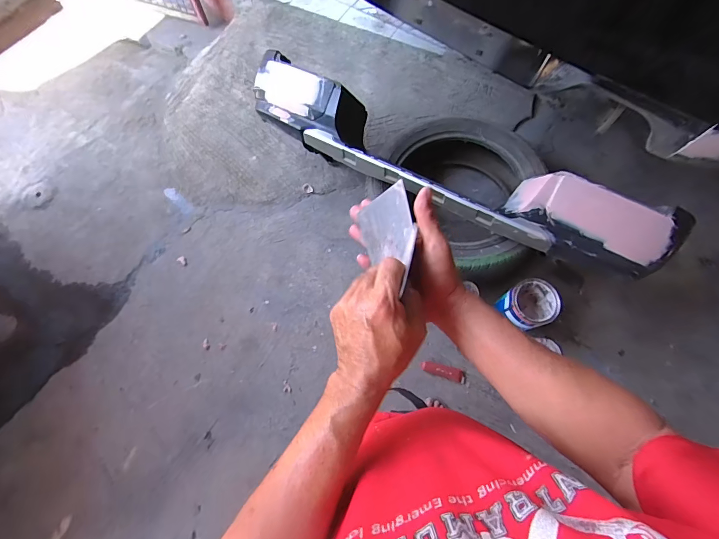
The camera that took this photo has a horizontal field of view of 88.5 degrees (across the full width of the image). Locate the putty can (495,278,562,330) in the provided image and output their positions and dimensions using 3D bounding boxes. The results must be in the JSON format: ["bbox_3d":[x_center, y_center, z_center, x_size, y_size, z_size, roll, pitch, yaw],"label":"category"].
[{"bbox_3d":[0.654,0.150,1.465,0.201,0.177,0.178,-23,74,-8],"label":"putty can"}]

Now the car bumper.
[{"bbox_3d":[0.331,-0.421,1.429,1.765,0.278,0.391,25,73,7],"label":"car bumper"}]

